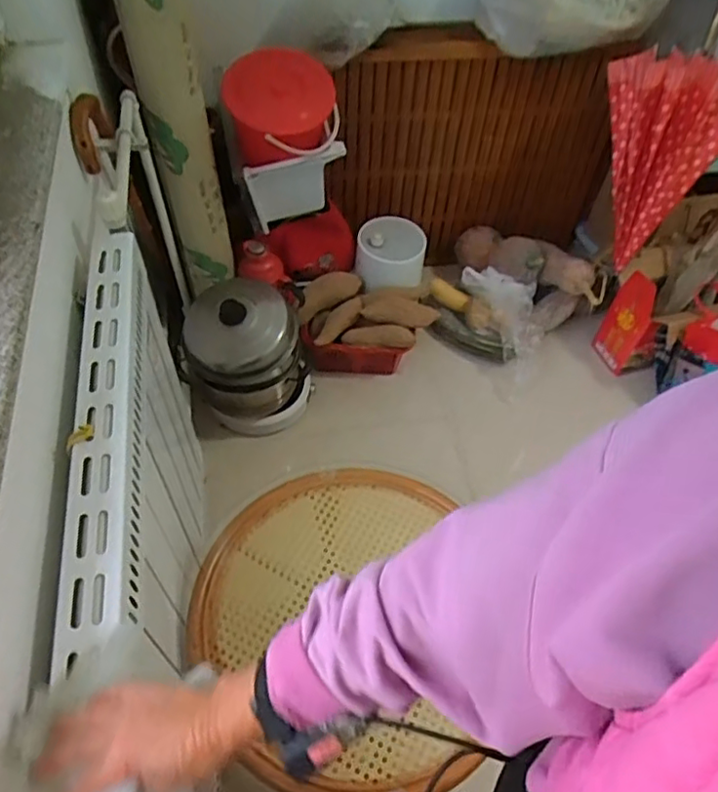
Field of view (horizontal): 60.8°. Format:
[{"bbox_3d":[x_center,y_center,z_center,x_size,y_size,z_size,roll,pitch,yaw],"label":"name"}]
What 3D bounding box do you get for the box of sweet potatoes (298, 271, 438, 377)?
[{"bbox_3d":[0.021,-0.200,1.704,0.378,0.202,0.225,-1,53,-5],"label":"box of sweet potatoes"}]

